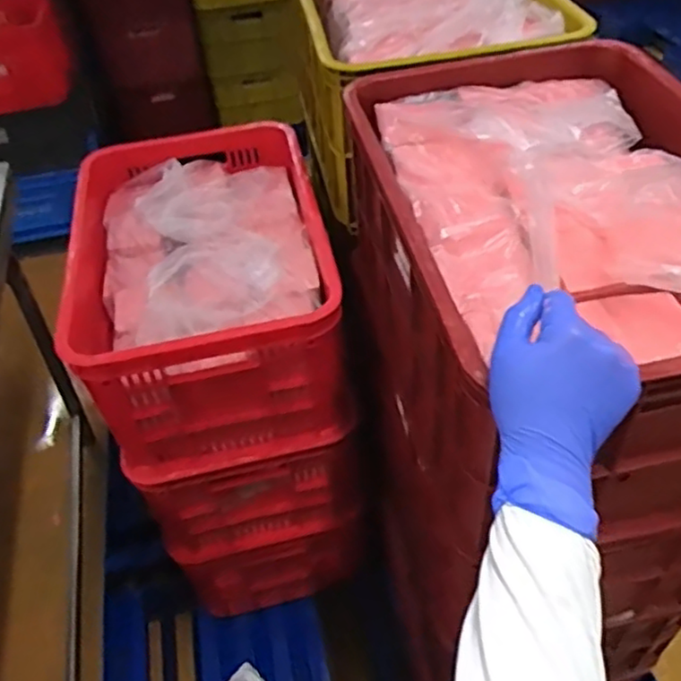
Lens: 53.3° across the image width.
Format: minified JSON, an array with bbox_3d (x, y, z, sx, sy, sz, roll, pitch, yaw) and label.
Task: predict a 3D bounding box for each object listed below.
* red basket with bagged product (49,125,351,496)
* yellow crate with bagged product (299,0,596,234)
[{"bbox_3d":[-0.216,-0.105,1.104,0.359,0.260,0.557,-11,46,-5],"label":"red basket with bagged product"},{"bbox_3d":[0.124,-0.463,1.093,0.368,0.235,0.558,-9,46,-3],"label":"yellow crate with bagged product"}]

